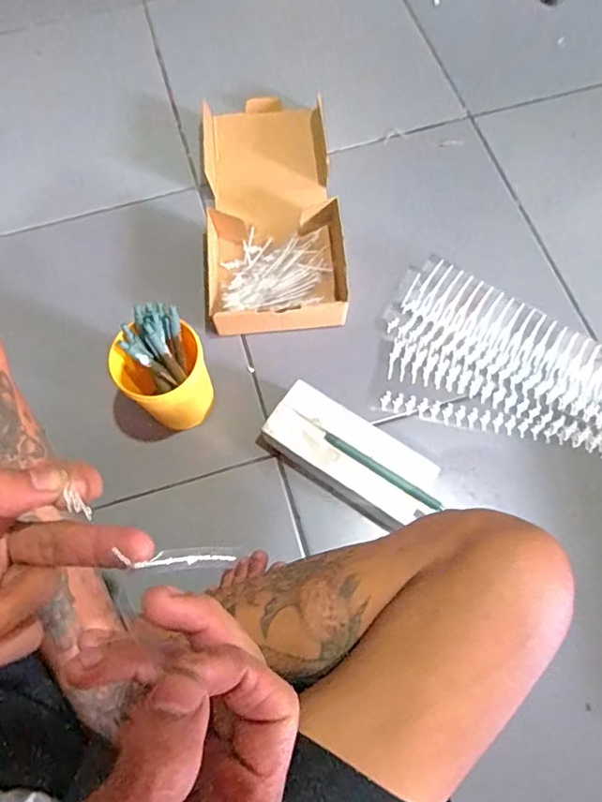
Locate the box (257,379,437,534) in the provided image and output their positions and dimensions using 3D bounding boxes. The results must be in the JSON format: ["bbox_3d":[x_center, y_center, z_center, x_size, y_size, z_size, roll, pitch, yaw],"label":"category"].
[{"bbox_3d":[0.052,0.063,0.596,0.184,0.052,0.088,33,74,13],"label":"box"}]

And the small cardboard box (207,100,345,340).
[{"bbox_3d":[-0.040,-0.261,0.718,0.164,0.050,0.363,-6,71,0],"label":"small cardboard box"}]

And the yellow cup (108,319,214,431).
[{"bbox_3d":[-0.138,-0.019,0.577,0.090,0.127,0.080,-18,70,-5],"label":"yellow cup"}]

